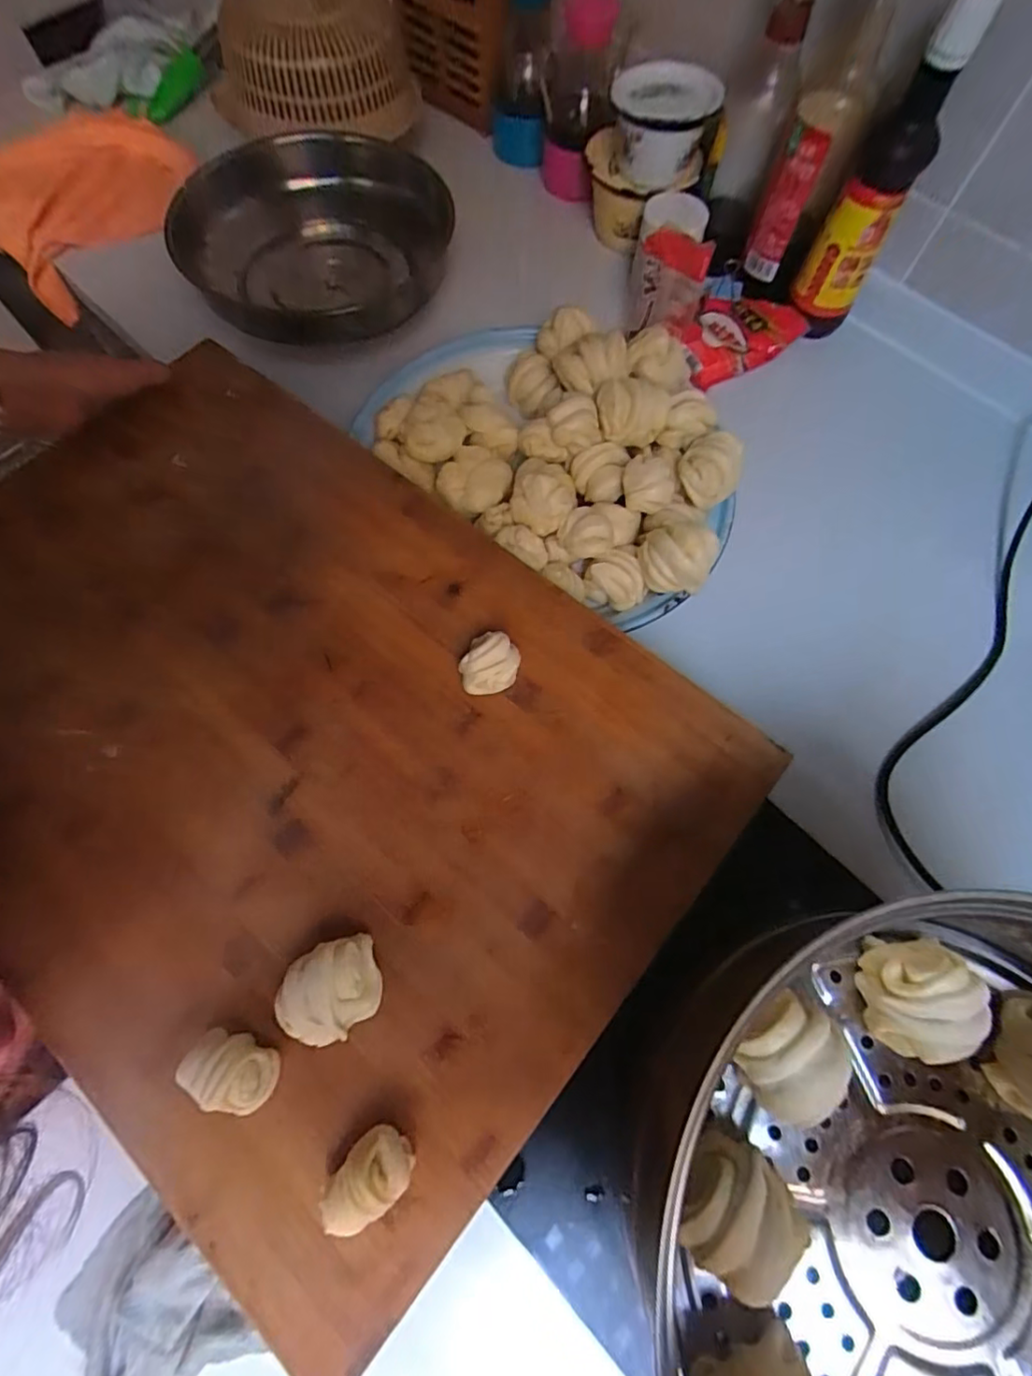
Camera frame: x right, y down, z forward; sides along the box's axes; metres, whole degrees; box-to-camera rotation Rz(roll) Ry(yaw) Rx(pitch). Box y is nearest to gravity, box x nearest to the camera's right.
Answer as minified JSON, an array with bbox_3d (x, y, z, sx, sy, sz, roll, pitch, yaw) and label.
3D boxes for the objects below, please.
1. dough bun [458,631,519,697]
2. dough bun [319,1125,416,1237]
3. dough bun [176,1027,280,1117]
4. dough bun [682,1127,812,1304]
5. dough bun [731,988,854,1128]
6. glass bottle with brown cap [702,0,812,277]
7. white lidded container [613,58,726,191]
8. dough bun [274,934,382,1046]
[{"bbox_3d":[-0.017,-0.013,0.369,0.039,0.032,0.031,-41,78,-14],"label":"dough bun"},{"bbox_3d":[-0.073,0.240,0.275,0.043,0.023,0.030,-41,75,-15],"label":"dough bun"},{"bbox_3d":[-0.146,0.198,0.292,0.047,0.027,0.030,11,69,4],"label":"dough bun"},{"bbox_3d":[0.088,0.213,0.232,0.047,0.029,0.043,1,71,-2],"label":"dough bun"},{"bbox_3d":[0.118,0.161,0.250,0.038,0.035,0.043,41,75,11],"label":"dough bun"},{"bbox_3d":[0.223,-0.528,0.537,0.057,0.224,0.065,17,72,3],"label":"glass bottle with brown cap"},{"bbox_3d":[0.144,-0.561,0.567,0.104,0.072,0.106,12,71,2],"label":"white lidded container"},{"bbox_3d":[-0.099,0.163,0.302,0.049,0.033,0.045,-19,73,-8],"label":"dough bun"}]

